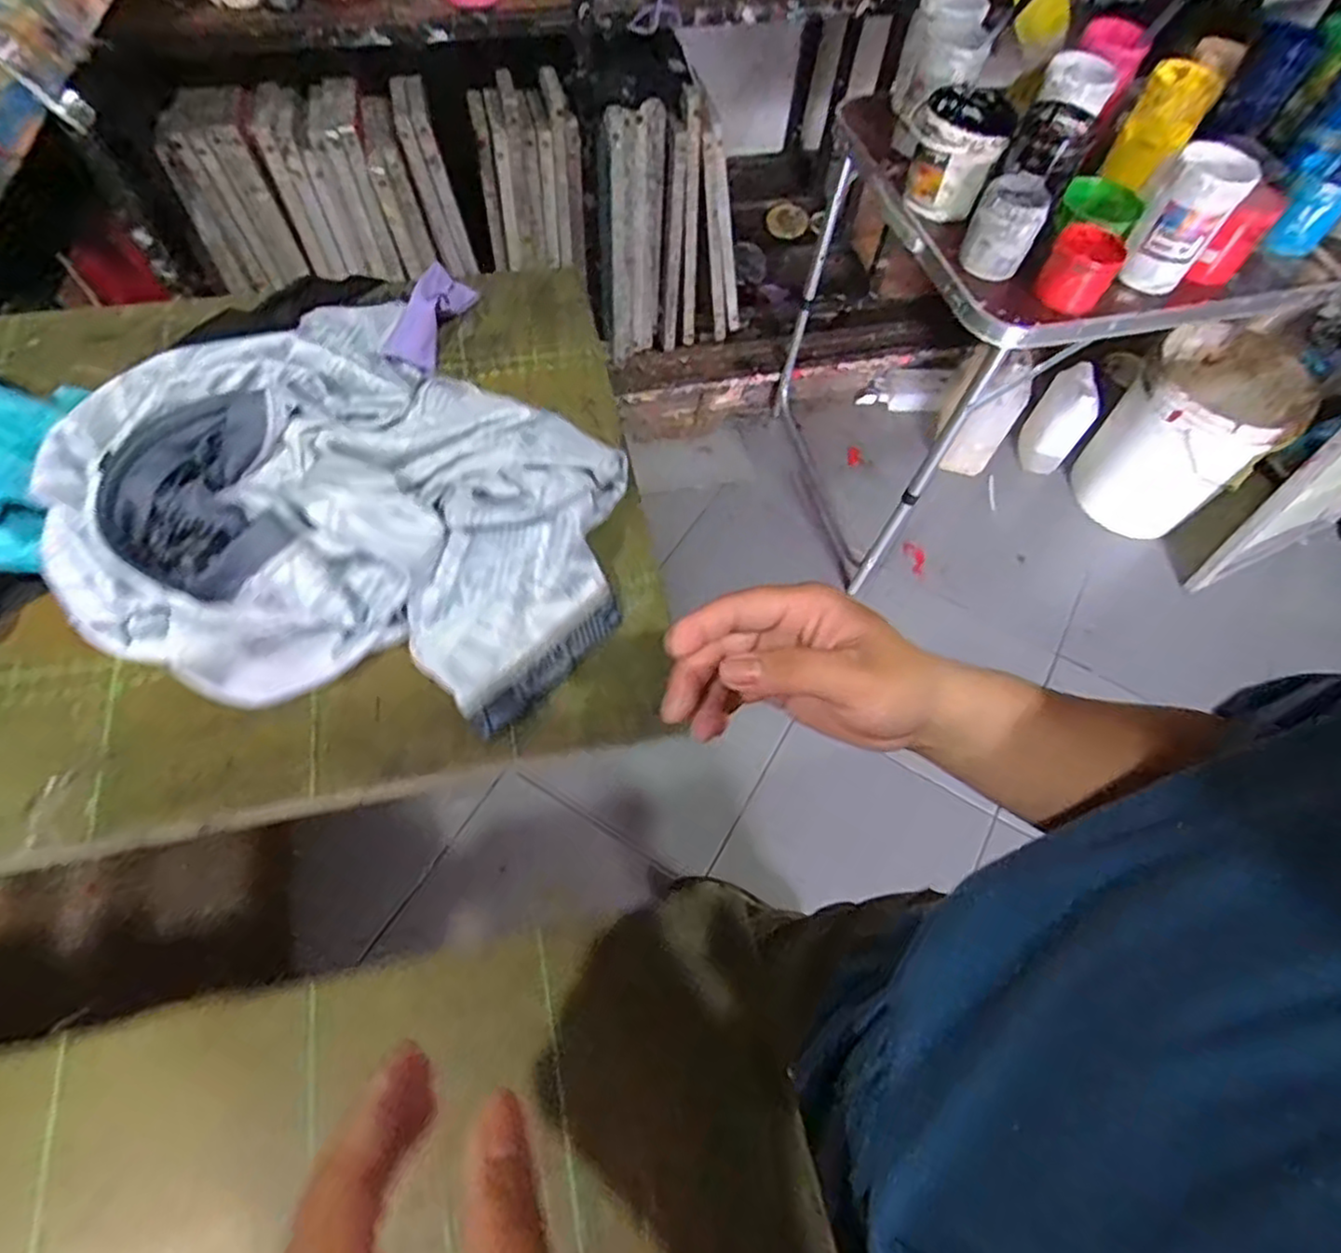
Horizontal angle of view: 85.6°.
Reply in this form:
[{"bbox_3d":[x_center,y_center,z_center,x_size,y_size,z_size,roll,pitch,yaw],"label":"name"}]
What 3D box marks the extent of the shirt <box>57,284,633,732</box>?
[{"bbox_3d":[-0.182,-0.072,0.419,0.302,0.064,0.234,11,62,2],"label":"shirt"}]

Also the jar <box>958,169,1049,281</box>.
[{"bbox_3d":[0.448,-0.538,0.970,0.085,0.112,0.076,23,63,9],"label":"jar"}]

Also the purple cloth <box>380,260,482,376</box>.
[{"bbox_3d":[-0.172,-0.226,0.520,0.035,0.024,0.092,11,62,2],"label":"purple cloth"}]

